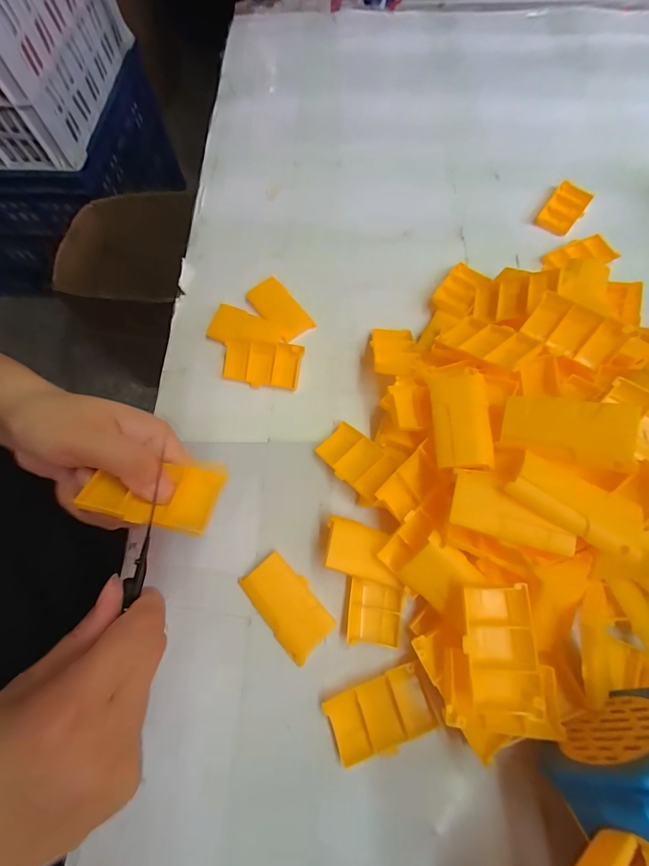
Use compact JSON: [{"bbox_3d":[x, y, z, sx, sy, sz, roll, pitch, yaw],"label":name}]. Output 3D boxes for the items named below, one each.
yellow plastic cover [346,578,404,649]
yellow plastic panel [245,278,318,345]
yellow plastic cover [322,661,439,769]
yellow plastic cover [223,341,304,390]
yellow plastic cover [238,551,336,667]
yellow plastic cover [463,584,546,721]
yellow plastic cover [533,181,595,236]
[{"bbox_3d":[0.033,0.120,0.228,0.034,0.010,0.037,7,69,3],"label":"yellow plastic cover"},{"bbox_3d":[-0.042,-0.115,0.317,0.033,0.009,0.068,-36,73,-12],"label":"yellow plastic panel"},{"bbox_3d":[0.034,0.173,0.211,0.060,0.008,0.036,-21,70,-7],"label":"yellow plastic cover"},{"bbox_3d":[-0.053,-0.058,0.293,0.067,0.008,0.036,8,95,11],"label":"yellow plastic cover"},{"bbox_3d":[-0.026,0.116,0.232,0.036,0.006,0.063,-40,74,-13],"label":"yellow plastic cover"},{"bbox_3d":[0.095,0.117,0.186,0.034,0.008,0.064,-5,84,16],"label":"yellow plastic cover"},{"bbox_3d":[0.250,-0.233,0.358,0.036,0.012,0.063,34,73,13],"label":"yellow plastic cover"}]

